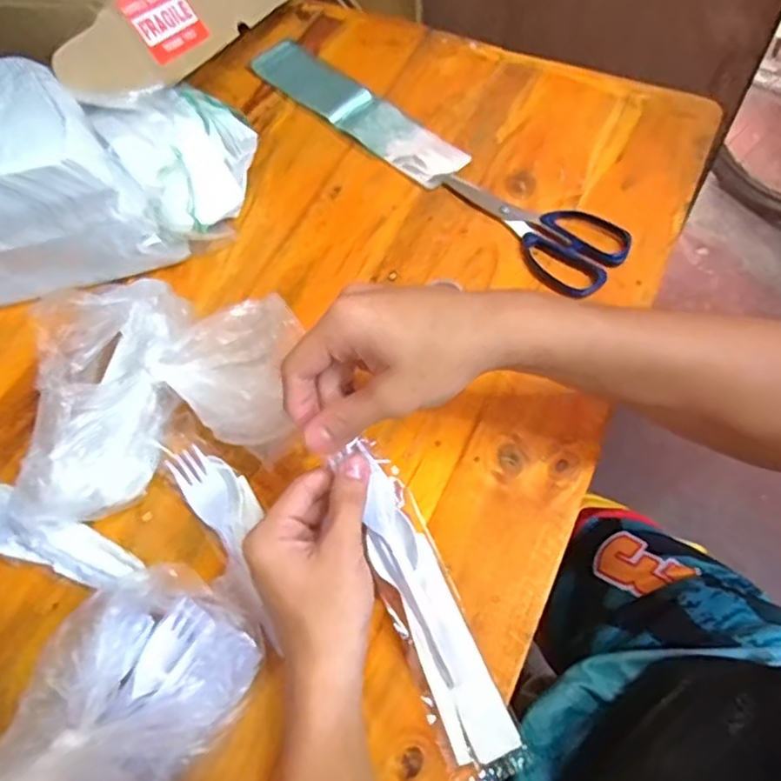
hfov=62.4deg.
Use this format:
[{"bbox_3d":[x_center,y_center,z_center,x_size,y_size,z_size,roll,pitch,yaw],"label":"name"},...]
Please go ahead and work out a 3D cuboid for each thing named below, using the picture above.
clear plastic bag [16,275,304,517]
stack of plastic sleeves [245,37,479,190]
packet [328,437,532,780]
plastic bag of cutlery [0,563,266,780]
[{"bbox_3d":[-0.154,-0.004,0.449,0.170,0.082,0.155,-10,63,-1],"label":"clear plastic bag"},{"bbox_3d":[-0.034,-0.274,0.620,0.056,0.009,0.251,-42,68,-17],"label":"stack of plastic sleeves"},{"bbox_3d":[0.023,0.131,0.385,0.044,0.021,0.200,-21,81,-7],"label":"packet"},{"bbox_3d":[-0.159,0.185,0.348,0.105,0.088,0.181,27,68,16],"label":"plastic bag of cutlery"}]

